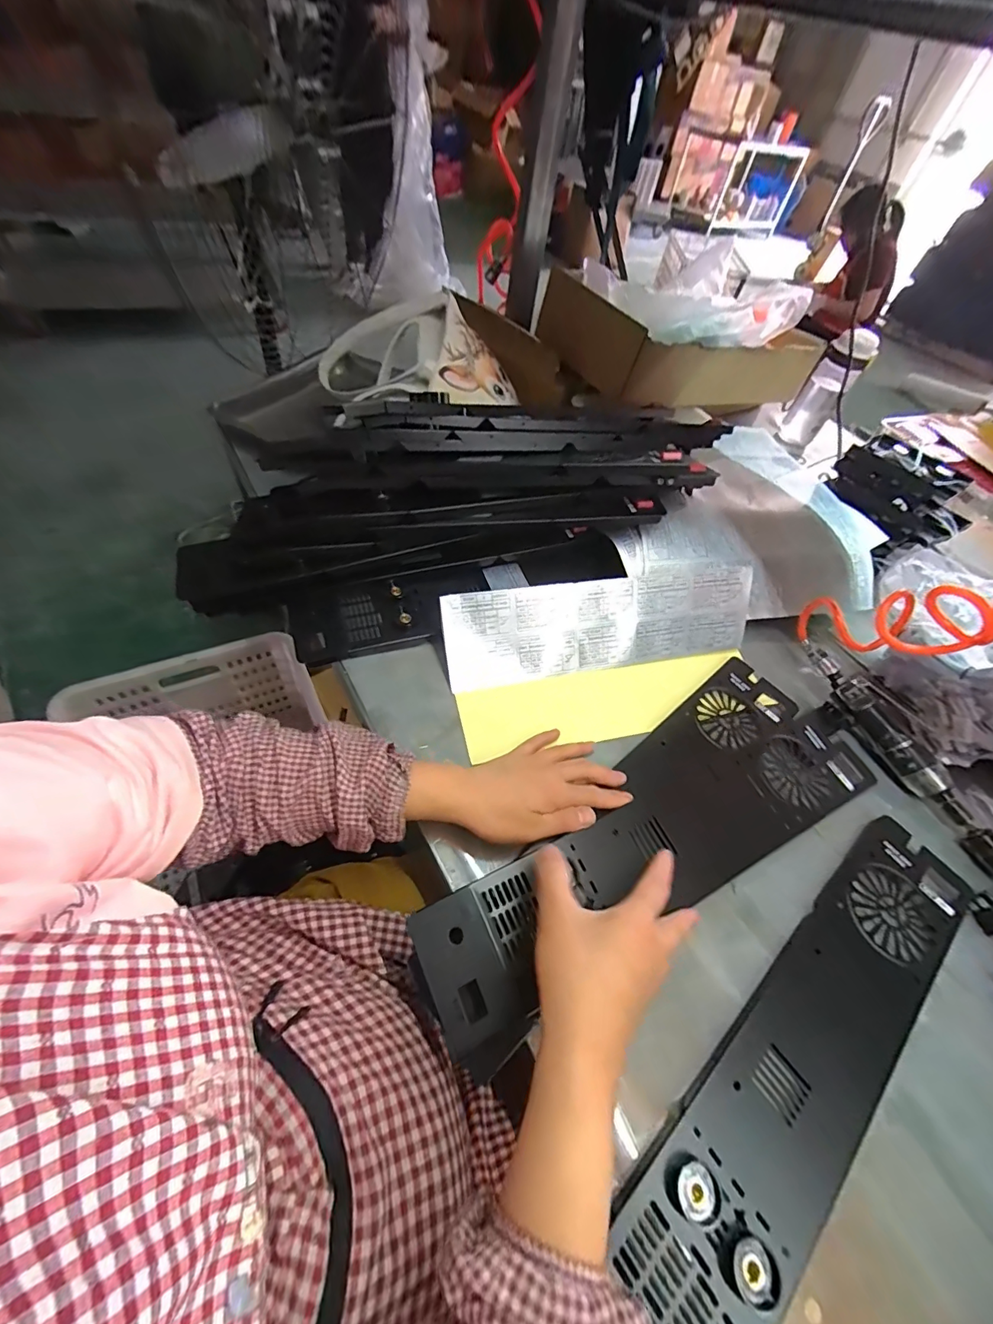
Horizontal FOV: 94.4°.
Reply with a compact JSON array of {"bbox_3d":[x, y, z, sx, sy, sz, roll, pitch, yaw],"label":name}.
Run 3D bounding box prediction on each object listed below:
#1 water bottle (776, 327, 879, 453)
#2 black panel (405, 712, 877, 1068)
[{"bbox_3d":[0.637,-0.517,0.896,0.084,0.201,0.075,33,57,15],"label":"water bottle"},{"bbox_3d":[0.166,0.167,0.423,0.487,0.019,0.098,-17,59,-21],"label":"black panel"}]

